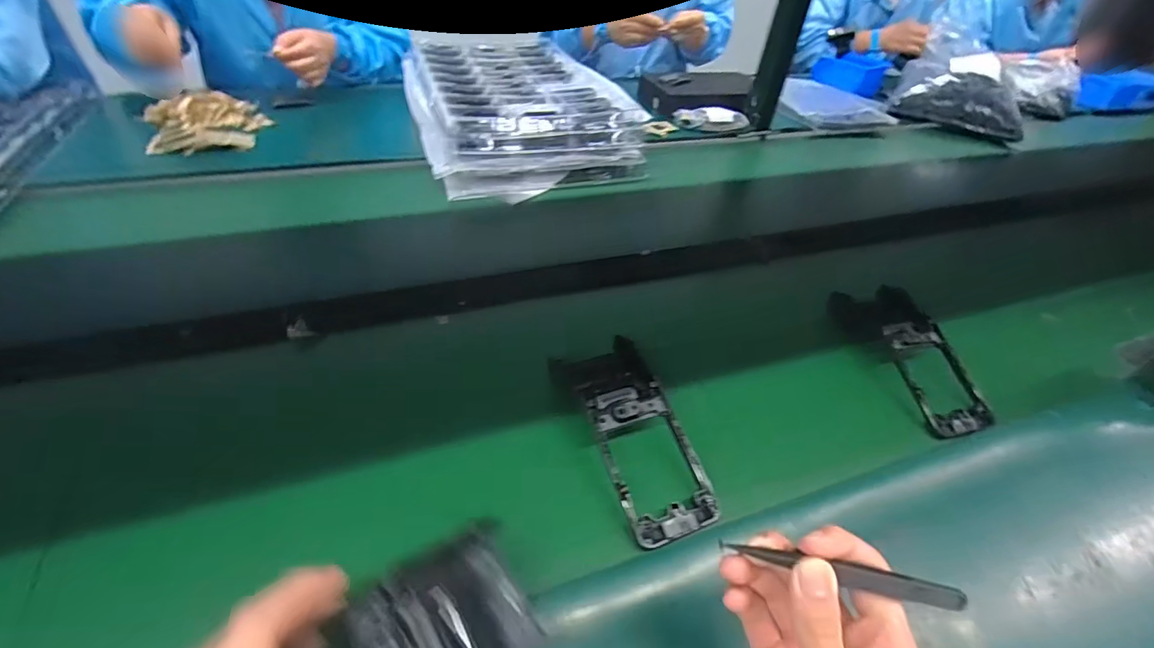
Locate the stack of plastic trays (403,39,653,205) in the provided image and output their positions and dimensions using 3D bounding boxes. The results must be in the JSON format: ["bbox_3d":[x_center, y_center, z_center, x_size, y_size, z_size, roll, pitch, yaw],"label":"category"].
[{"bbox_3d":[-0.109,-0.382,0.880,0.325,0.084,0.500,-10,45,-18],"label":"stack of plastic trays"}]

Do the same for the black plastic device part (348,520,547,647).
[{"bbox_3d":[-0.065,0.164,0.282,0.096,0.023,0.084,-4,50,-54],"label":"black plastic device part"}]

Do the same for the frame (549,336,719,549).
[{"bbox_3d":[0.048,0.083,0.422,0.081,0.039,0.177,-13,46,-20],"label":"frame"}]

